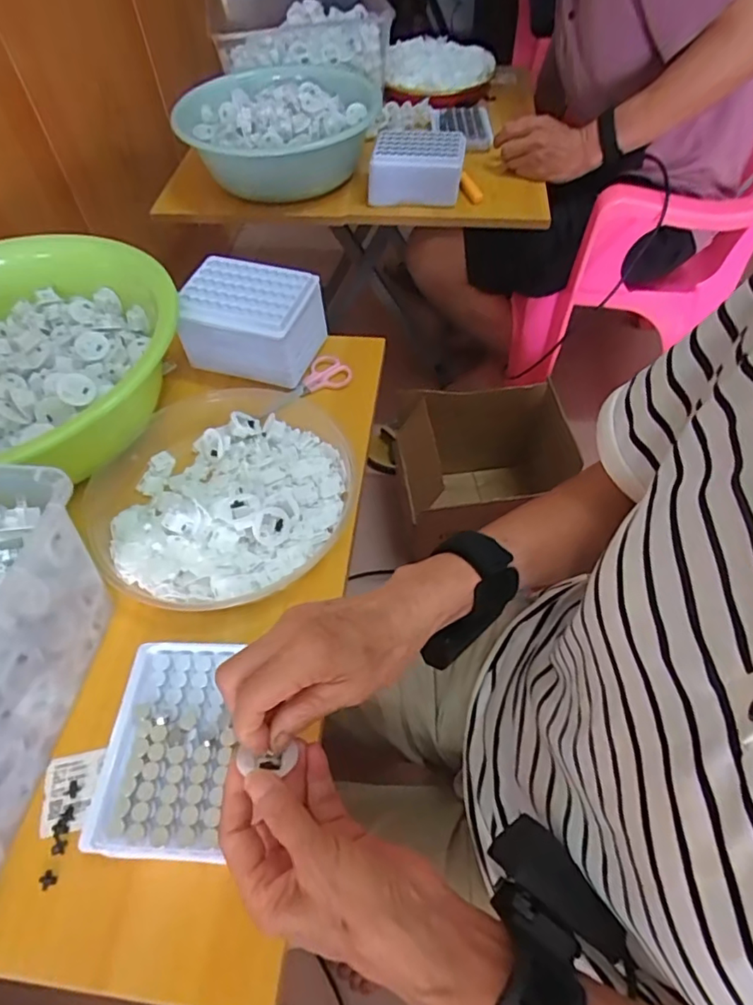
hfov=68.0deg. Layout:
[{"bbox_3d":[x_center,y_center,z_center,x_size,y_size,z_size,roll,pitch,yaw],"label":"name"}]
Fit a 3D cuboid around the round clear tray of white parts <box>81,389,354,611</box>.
[{"bbox_3d":[-0.133,-0.006,0.499,0.231,0.036,0.222,-1,54,1],"label":"round clear tray of white parts"}]

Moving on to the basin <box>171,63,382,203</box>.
[{"bbox_3d":[-0.130,-0.566,0.853,0.325,0.103,0.282,-21,56,-13],"label":"basin"}]

